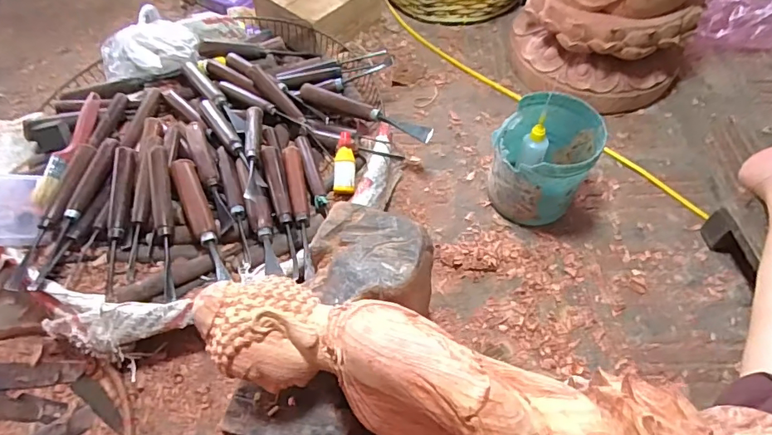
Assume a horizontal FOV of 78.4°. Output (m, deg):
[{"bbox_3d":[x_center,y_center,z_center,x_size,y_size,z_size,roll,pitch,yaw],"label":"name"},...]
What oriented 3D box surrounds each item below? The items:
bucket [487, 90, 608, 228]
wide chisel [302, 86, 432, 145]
[{"bbox_3d":[0.181,-0.064,0.566,0.104,0.130,0.106,-1,57,1],"label":"bucket"},{"bbox_3d":[-0.027,-0.136,0.601,0.184,0.020,0.019,22,60,15],"label":"wide chisel"}]

